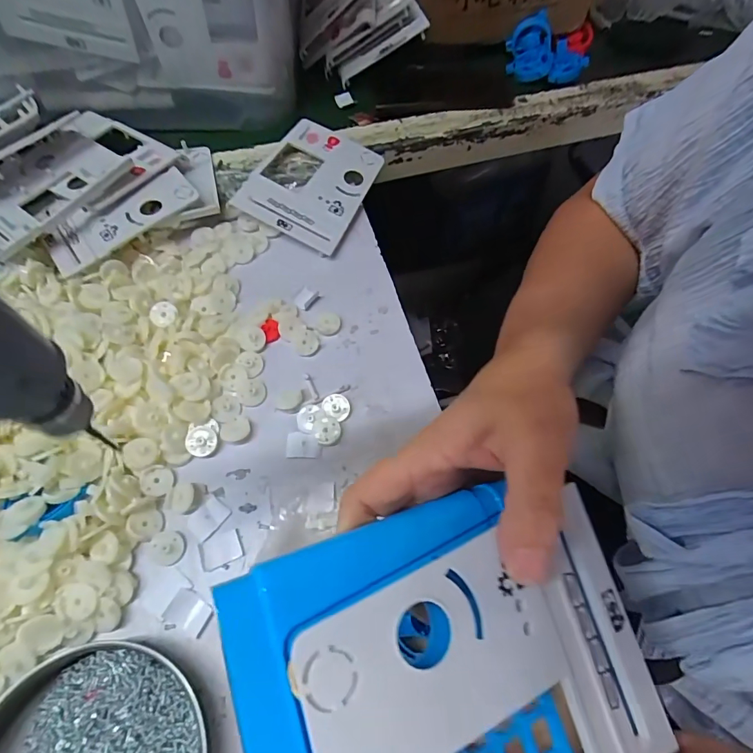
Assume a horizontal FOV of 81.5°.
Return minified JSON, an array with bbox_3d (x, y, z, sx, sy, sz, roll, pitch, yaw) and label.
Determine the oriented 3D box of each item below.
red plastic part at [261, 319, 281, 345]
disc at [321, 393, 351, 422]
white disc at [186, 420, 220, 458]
[{"bbox_3d":[-0.094,-0.042,0.391,0.014,0.004,0.022,-18,65,-9],"label":"red plastic part"},{"bbox_3d":[-0.033,0.025,0.359,0.023,0.006,0.021,0,63,0],"label":"disc"},{"bbox_3d":[-0.137,0.048,0.344,0.022,0.008,0.028,-4,63,-2],"label":"white disc"}]

